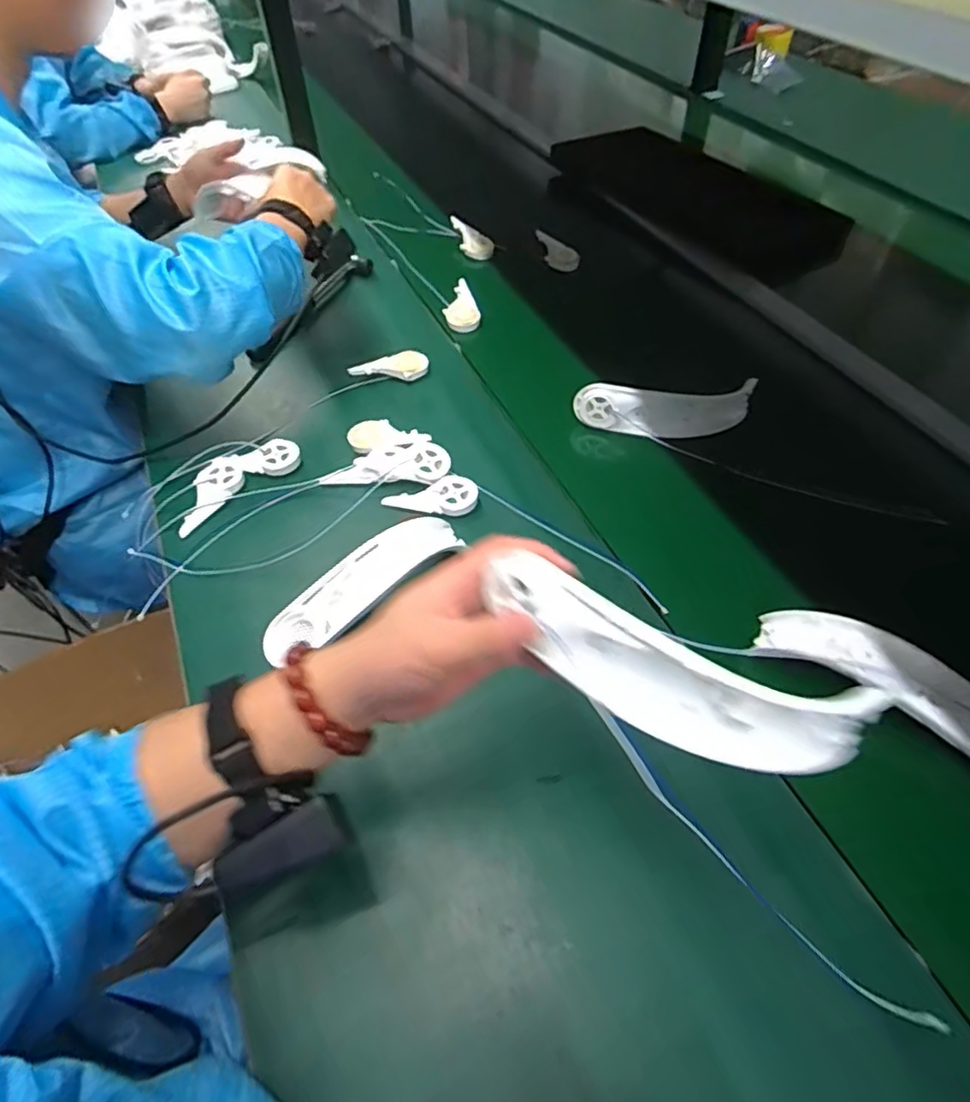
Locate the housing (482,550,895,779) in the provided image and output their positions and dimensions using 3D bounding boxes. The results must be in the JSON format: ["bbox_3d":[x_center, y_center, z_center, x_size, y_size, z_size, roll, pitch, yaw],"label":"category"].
[{"bbox_3d":[0.089,0.060,0.313,0.195,0.039,0.057,26,54,14],"label":"housing"}]

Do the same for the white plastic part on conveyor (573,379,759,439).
[{"bbox_3d":[0.199,-0.155,0.697,0.190,0.066,0.031,-2,51,-1],"label":"white plastic part on conveyor"}]

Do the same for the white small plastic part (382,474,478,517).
[{"bbox_3d":[-0.054,-0.053,0.621,0.093,0.011,0.046,-7,51,5],"label":"white small plastic part"}]

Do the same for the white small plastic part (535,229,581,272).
[{"bbox_3d":[0.103,-0.448,0.931,0.086,0.035,0.012,41,15,18],"label":"white small plastic part"}]

